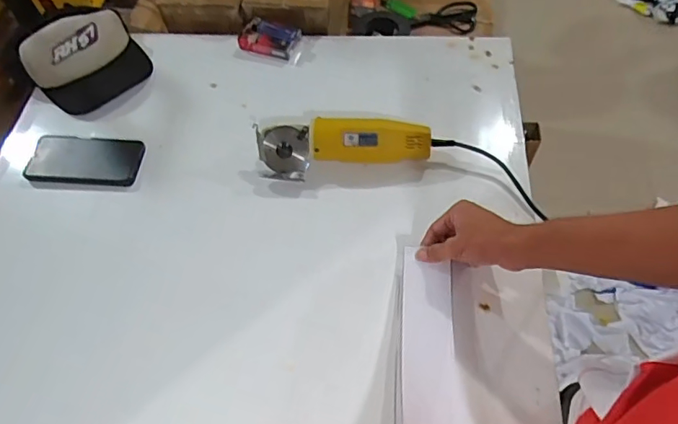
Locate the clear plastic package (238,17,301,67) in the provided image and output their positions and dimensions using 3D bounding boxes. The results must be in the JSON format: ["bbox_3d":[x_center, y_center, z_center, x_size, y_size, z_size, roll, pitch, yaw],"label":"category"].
[{"bbox_3d":[-0.115,-0.300,0.875,0.109,0.032,0.061,17,60,15],"label":"clear plastic package"}]

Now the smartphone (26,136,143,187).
[{"bbox_3d":[-0.390,-0.084,0.779,0.164,0.013,0.087,4,62,-1],"label":"smartphone"}]

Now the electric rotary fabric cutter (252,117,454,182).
[{"bbox_3d":[0.019,-0.094,0.736,0.274,0.069,0.072,-7,57,0],"label":"electric rotary fabric cutter"}]

